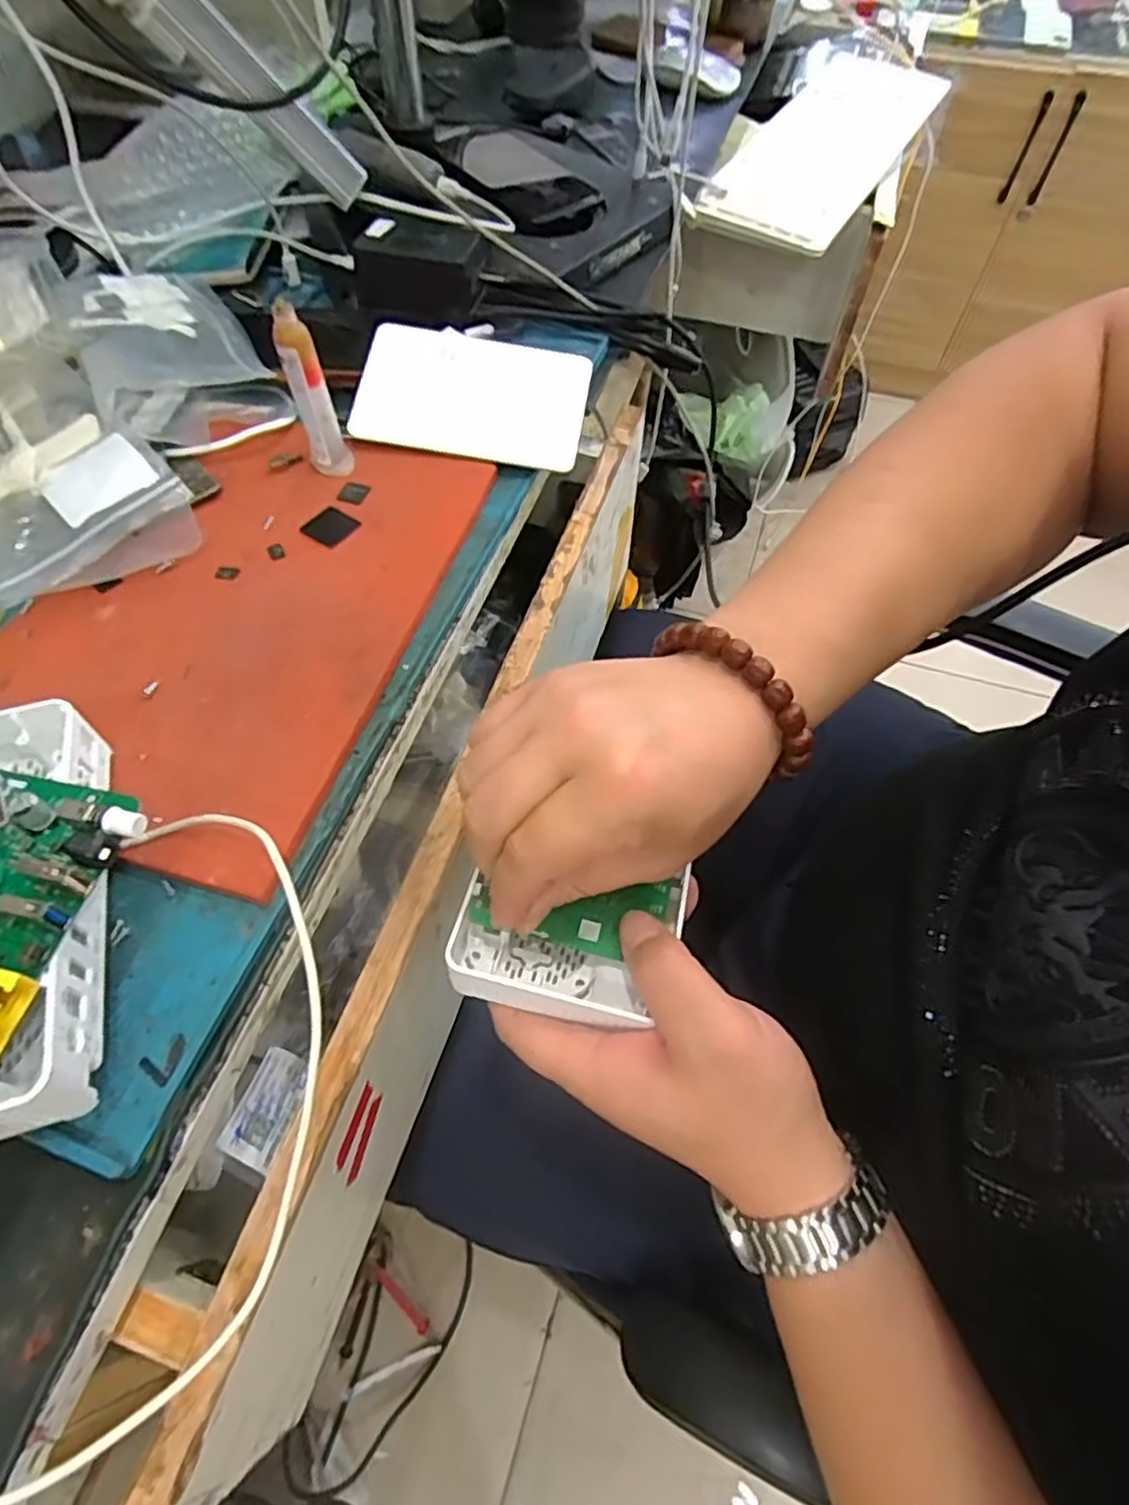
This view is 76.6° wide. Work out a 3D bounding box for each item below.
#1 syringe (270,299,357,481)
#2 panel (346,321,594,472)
[{"bbox_3d":[-0.138,-0.195,0.392,0.021,0.090,0.014,-17,61,-10],"label":"syringe"},{"bbox_3d":[-0.059,-0.227,0.450,0.148,0.006,0.096,12,69,7],"label":"panel"}]

